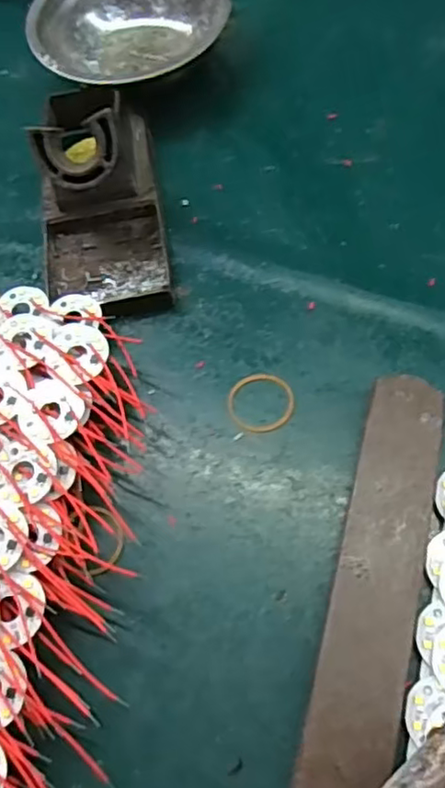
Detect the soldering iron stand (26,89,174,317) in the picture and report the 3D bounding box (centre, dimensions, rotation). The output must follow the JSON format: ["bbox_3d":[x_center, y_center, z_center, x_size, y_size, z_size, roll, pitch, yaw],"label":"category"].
[{"bbox_3d":[-0.074,-0.124,0.353,0.070,0.064,0.151,-10,65,1],"label":"soldering iron stand"}]

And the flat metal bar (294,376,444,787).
[{"bbox_3d":[0.067,0.085,0.270,0.038,0.011,0.195,13,68,11],"label":"flat metal bar"}]

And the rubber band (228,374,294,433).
[{"bbox_3d":[0.019,0.003,0.320,0.033,0.004,0.031,-9,65,1],"label":"rubber band"}]

